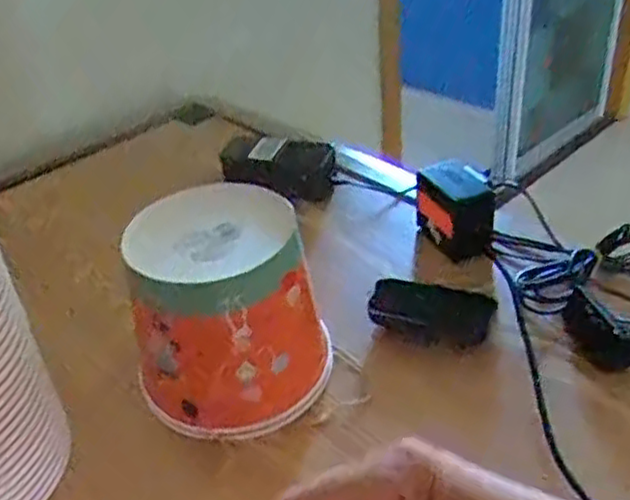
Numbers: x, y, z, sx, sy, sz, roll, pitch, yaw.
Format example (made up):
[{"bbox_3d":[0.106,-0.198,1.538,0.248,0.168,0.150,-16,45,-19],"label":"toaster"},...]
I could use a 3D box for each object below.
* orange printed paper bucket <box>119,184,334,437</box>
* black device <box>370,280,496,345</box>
[{"bbox_3d":[-0.071,0.042,0.543,0.136,0.132,0.136,-3,35,2],"label":"orange printed paper bucket"},{"bbox_3d":[0.102,0.053,0.626,0.102,0.022,0.060,11,38,21],"label":"black device"}]

